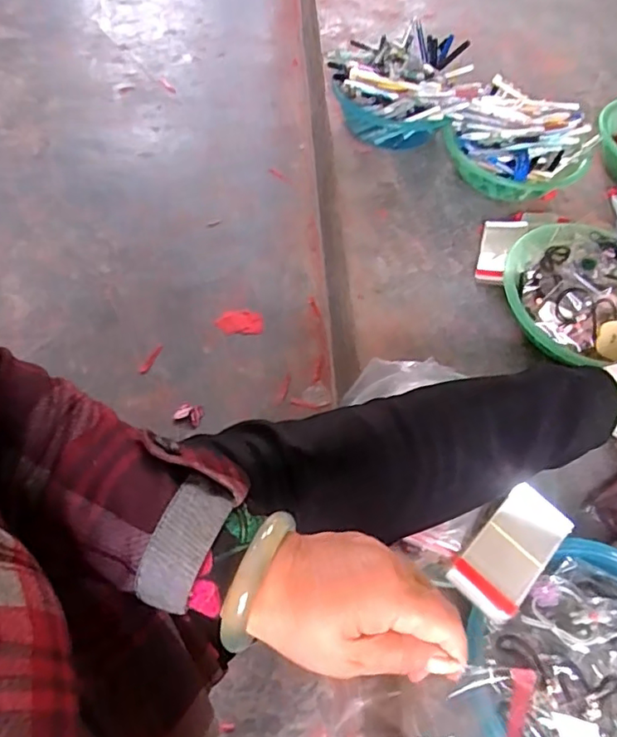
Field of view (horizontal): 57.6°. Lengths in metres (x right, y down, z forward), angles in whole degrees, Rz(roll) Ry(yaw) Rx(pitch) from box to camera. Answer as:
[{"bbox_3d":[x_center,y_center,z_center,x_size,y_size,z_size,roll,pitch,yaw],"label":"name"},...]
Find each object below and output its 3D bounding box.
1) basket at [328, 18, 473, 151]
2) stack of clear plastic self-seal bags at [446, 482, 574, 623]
[{"bbox_3d":[0.149,-0.475,0.963,0.222,0.124,0.197,10,59,2],"label":"basket"},{"bbox_3d":[0.195,0.175,0.539,0.064,0.024,0.124,42,62,18],"label":"stack of clear plastic self-seal bags"}]

